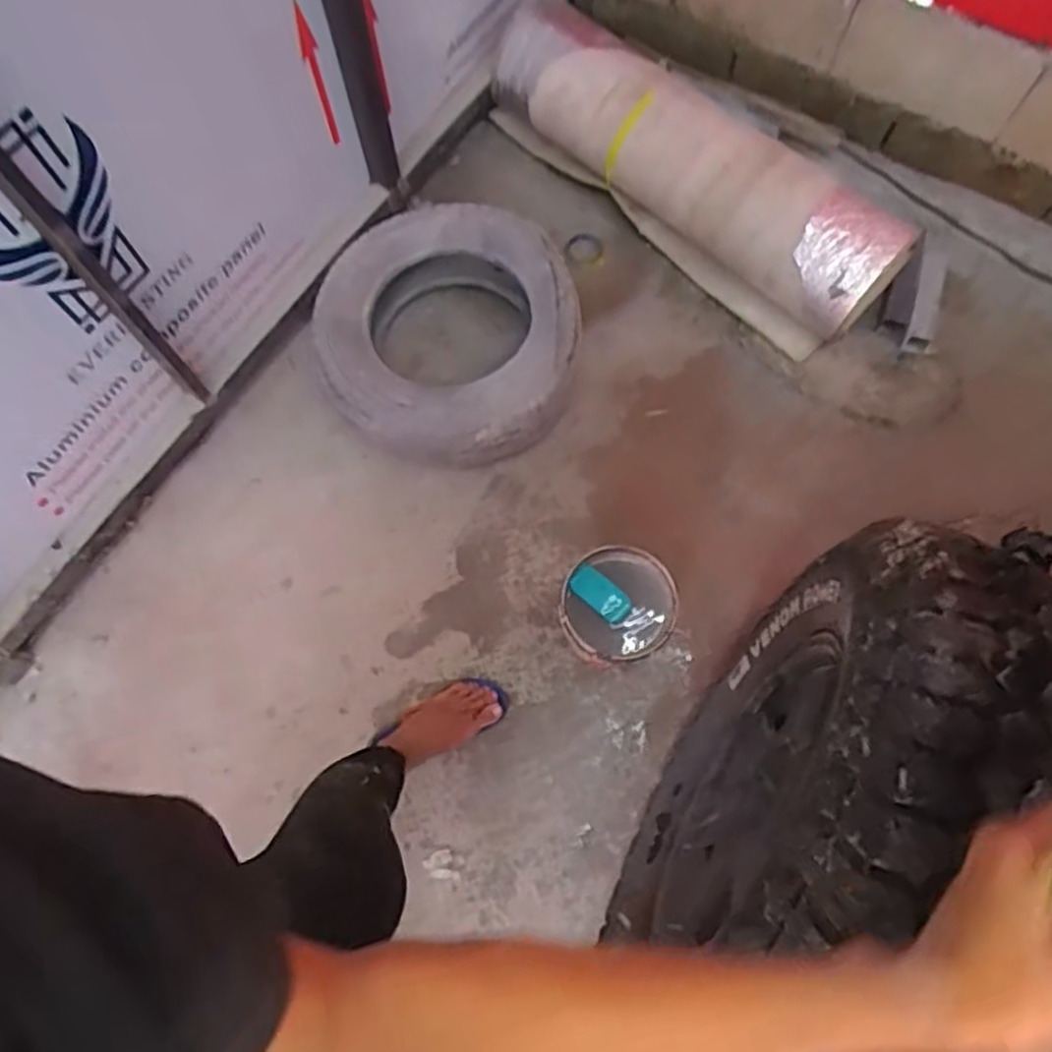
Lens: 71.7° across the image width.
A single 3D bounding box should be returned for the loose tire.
[{"bbox_3d":[-0.174,-0.417,1.531,0.516,0.193,0.563,0,71,0],"label":"loose tire"}]

